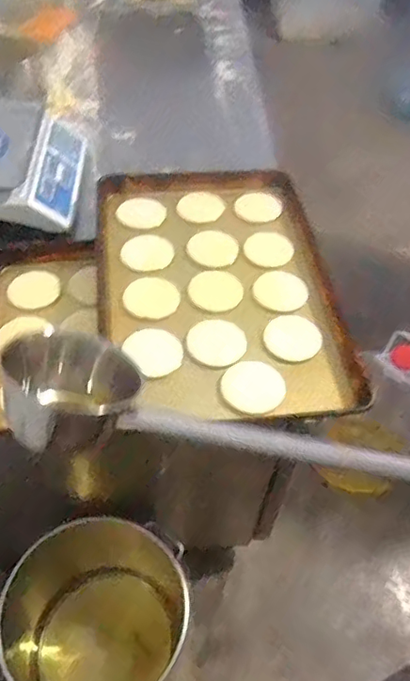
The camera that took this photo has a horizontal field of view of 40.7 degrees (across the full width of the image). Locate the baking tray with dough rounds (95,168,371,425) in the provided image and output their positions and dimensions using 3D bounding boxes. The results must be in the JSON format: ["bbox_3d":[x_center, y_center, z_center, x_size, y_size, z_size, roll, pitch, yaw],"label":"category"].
[{"bbox_3d":[0.019,-0.109,0.991,0.406,0.045,0.593,-5,52,-7],"label":"baking tray with dough rounds"}]

